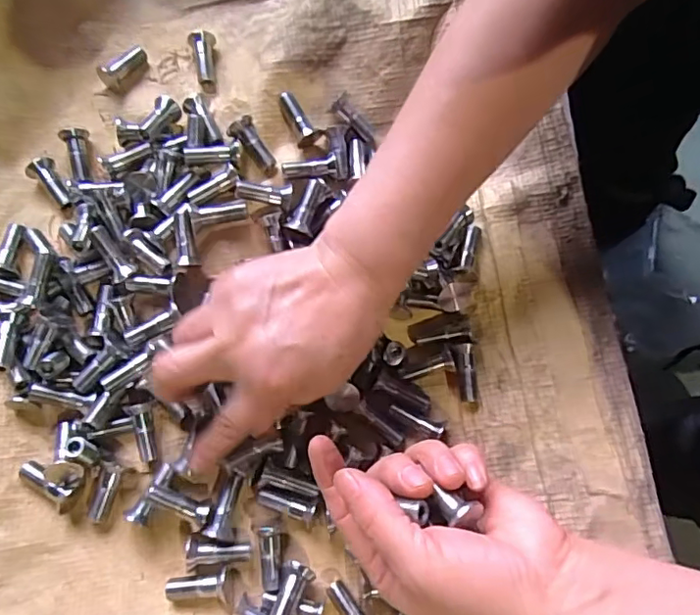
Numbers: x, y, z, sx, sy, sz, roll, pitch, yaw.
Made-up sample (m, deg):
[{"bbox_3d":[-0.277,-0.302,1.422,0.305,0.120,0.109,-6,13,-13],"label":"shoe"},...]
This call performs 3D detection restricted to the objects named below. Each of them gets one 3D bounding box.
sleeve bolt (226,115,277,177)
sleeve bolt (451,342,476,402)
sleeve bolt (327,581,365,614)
[{"bbox_3d":[-0.061,-0.104,0.358,0.016,0.012,0.040,-37,101,-8],"label":"sleeve bolt"},{"bbox_3d":[0.070,0.038,0.329,0.012,0.010,0.034,-8,75,-2],"label":"sleeve bolt"},{"bbox_3d":[0.001,0.165,0.300,0.010,0.010,0.036,-42,63,-9],"label":"sleeve bolt"}]

